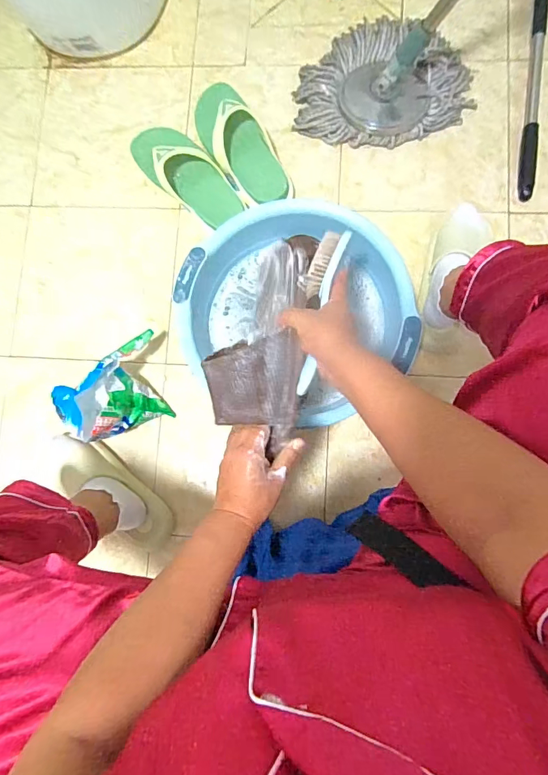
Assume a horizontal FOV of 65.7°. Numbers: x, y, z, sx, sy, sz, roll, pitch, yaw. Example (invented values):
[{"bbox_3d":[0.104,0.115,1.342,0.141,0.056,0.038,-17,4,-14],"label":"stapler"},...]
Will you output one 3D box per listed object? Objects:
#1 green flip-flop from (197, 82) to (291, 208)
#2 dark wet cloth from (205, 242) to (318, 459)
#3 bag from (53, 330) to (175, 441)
[{"bbox_3d":[-0.067,-0.463,0.808,0.110,0.076,0.270,-30,82,1],"label":"green flip-flop"},{"bbox_3d":[-0.013,-0.061,0.513,0.112,0.068,0.245,9,74,5],"label":"dark wet cloth"},{"bbox_3d":[-0.277,0.007,0.750,0.184,0.143,0.145,-23,83,2],"label":"bag"}]

